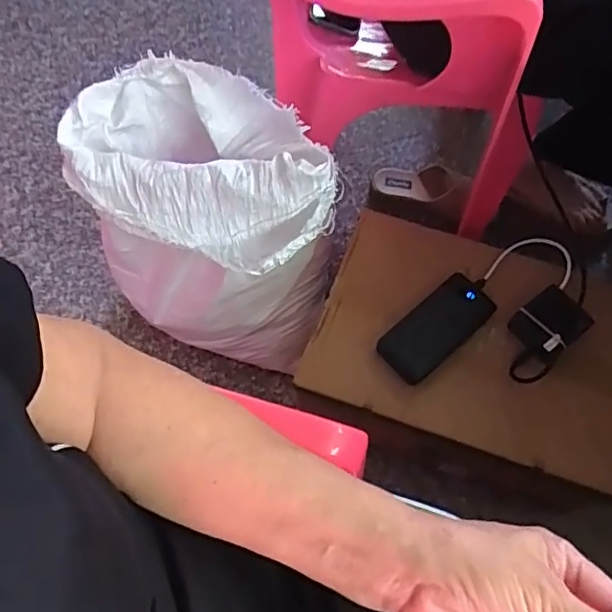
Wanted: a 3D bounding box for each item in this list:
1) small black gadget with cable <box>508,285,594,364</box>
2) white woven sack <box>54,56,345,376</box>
[{"bbox_3d":[0.310,0.022,0.725,0.083,0.018,0.071,-34,69,-12],"label":"small black gadget with cable"},{"bbox_3d":[-0.119,-0.116,0.790,0.309,0.314,0.245,29,70,14],"label":"white woven sack"}]

